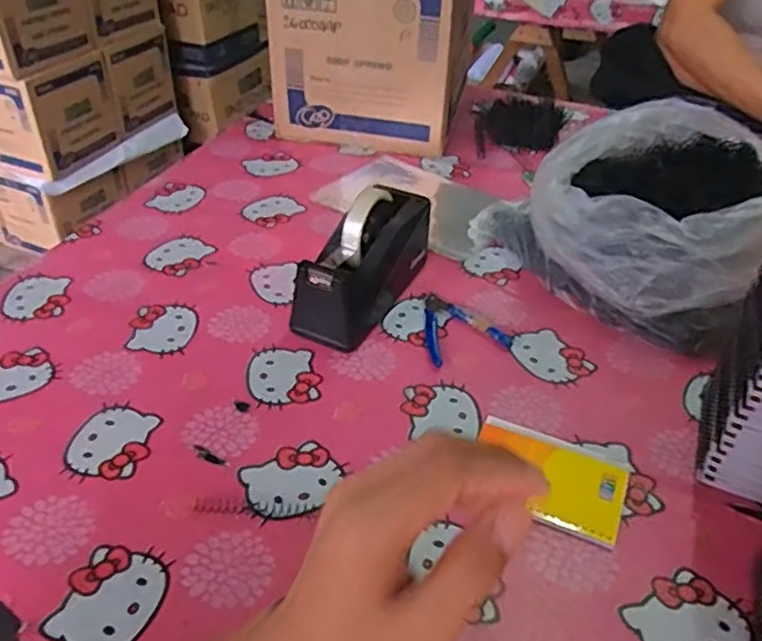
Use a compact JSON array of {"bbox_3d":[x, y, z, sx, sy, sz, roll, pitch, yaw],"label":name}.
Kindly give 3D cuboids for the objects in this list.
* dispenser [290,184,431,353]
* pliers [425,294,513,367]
[{"bbox_3d":[-0.018,-0.065,0.715,0.076,0.116,0.205,18,40,18],"label":"dispenser"},{"bbox_3d":[0.081,0.004,0.715,0.090,0.014,0.096,-12,40,-18],"label":"pliers"}]

